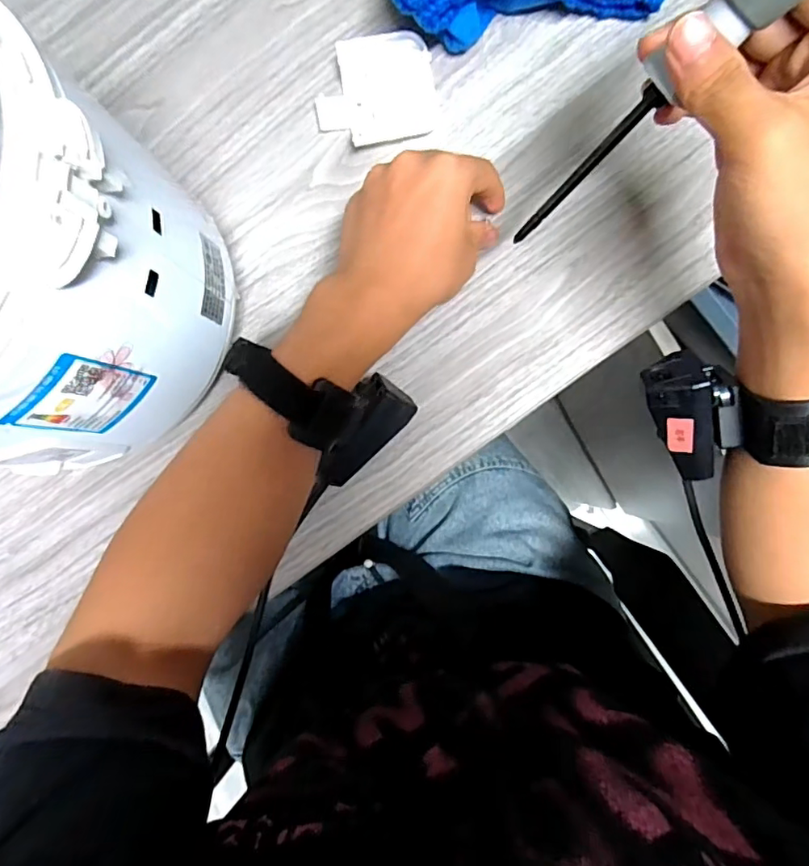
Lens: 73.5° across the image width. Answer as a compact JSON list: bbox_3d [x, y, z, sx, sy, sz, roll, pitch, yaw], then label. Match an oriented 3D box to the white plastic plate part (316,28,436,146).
[{"bbox_3d":[-0.021,-0.233,0.368,0.080,0.012,0.073,0,92,6],"label":"white plastic plate part"}]

